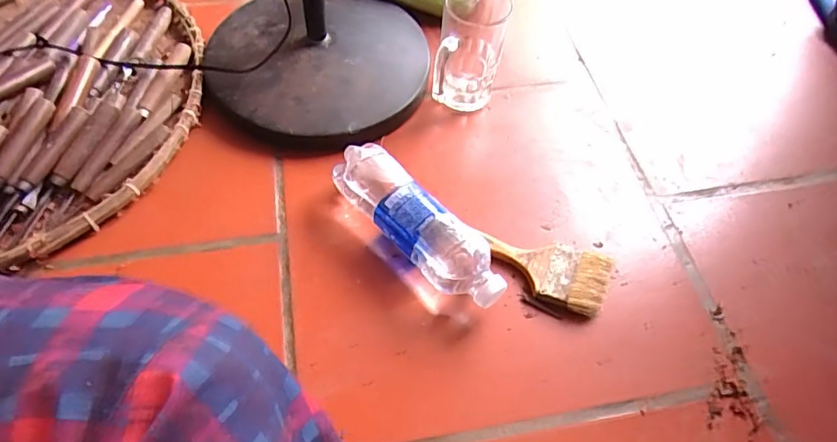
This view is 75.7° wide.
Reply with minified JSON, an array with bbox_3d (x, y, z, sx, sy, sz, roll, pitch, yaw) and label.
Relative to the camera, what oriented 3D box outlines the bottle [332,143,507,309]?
[{"bbox_3d":[0.000,0.008,0.531,0.054,0.067,0.204,-36,65,-25],"label":"bottle"}]

